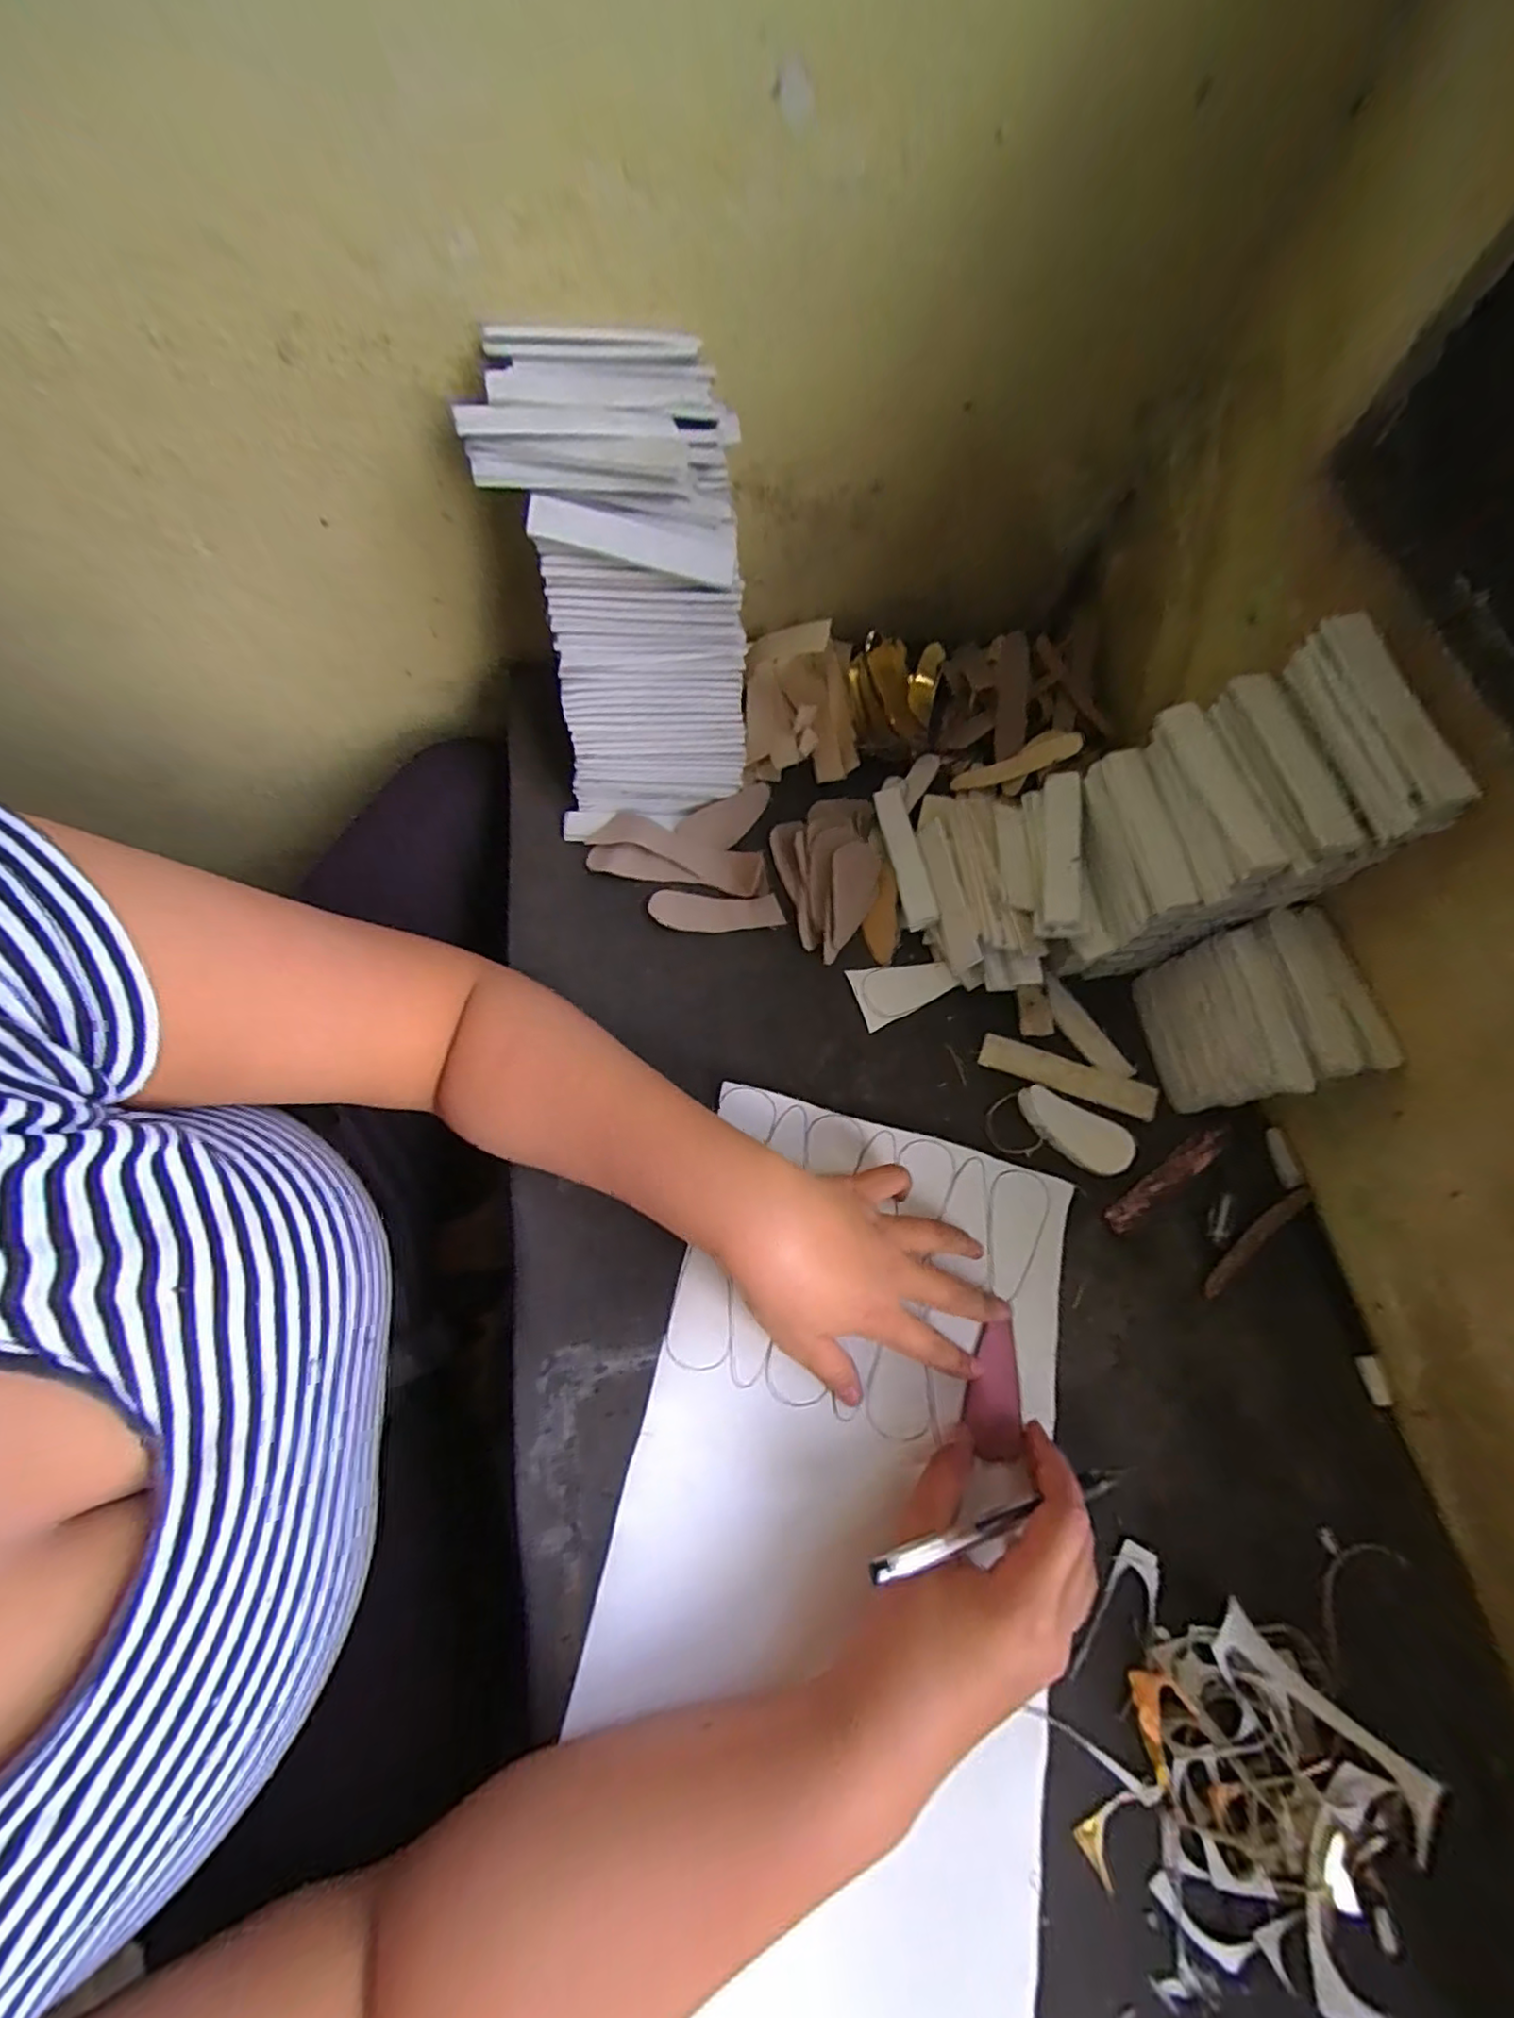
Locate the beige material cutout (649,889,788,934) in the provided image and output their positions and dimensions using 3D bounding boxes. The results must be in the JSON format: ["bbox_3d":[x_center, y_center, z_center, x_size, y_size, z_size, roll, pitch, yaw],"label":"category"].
[{"bbox_3d":[-0.026,-0.063,0.420,0.085,0.009,0.026,5,69,-2],"label":"beige material cutout"}]

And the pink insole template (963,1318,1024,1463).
[{"bbox_3d":[0.124,0.197,0.336,0.030,0.005,0.063,13,67,2],"label":"pink insole template"}]

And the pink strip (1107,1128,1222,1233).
[{"bbox_3d":[0.245,0.101,0.385,0.095,0.004,0.016,-30,74,-14],"label":"pink strip"}]

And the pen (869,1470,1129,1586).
[{"bbox_3d":[0.105,0.222,0.280,0.123,0.006,0.008,-8,69,-15],"label":"pen"}]

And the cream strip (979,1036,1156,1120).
[{"bbox_3d":[0.193,0.040,0.403,0.106,0.006,0.024,20,69,4],"label":"cream strip"}]

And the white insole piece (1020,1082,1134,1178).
[{"bbox_3d":[0.187,0.073,0.382,0.070,0.006,0.032,28,88,8],"label":"white insole piece"}]

